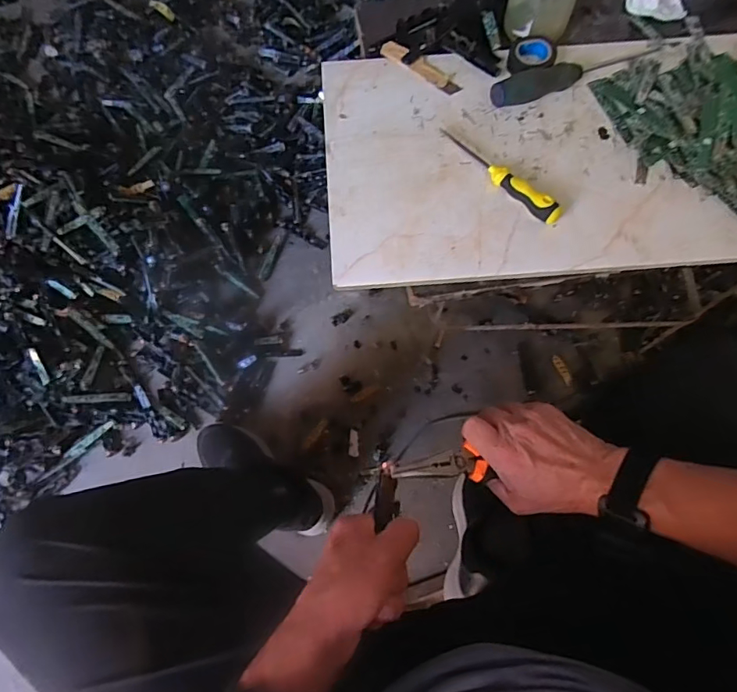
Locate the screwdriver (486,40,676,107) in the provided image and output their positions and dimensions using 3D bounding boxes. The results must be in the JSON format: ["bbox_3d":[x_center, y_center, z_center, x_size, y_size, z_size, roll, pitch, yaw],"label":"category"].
[{"bbox_3d":[0.250,-0.325,0.555,0.251,0.037,0.032,-27,71,-11],"label":"screwdriver"}]

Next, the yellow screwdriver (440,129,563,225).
[{"bbox_3d":[0.136,-0.182,0.501,0.018,0.027,0.157,-42,74,-16],"label":"yellow screwdriver"}]

